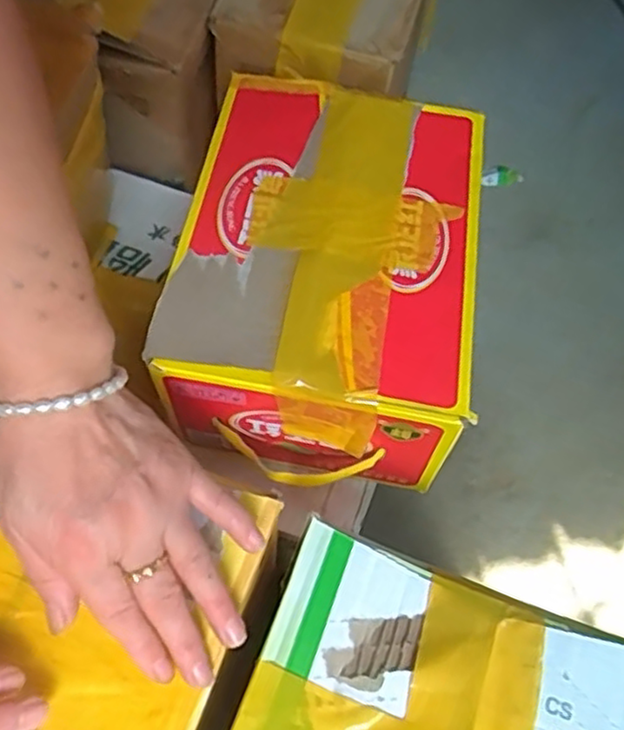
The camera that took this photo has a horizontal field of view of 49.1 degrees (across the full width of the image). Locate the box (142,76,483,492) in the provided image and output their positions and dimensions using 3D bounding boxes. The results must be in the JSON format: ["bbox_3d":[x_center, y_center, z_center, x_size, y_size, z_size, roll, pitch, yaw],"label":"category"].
[{"bbox_3d":[0.009,-0.058,0.469,0.188,0.108,0.264,9,61,0],"label":"box"}]

